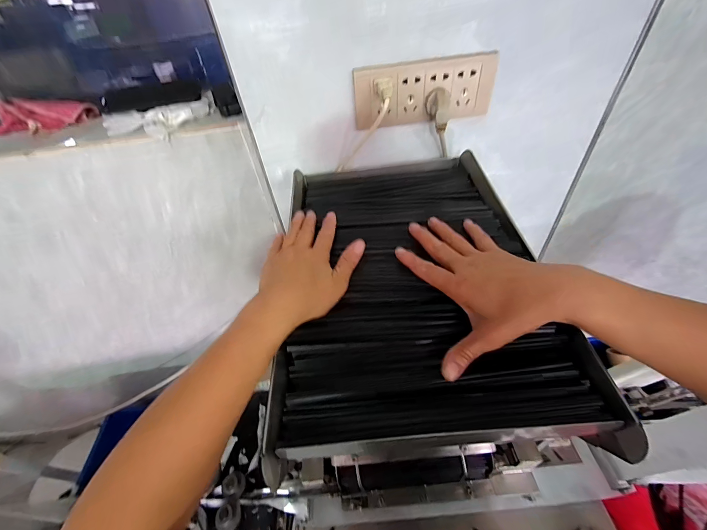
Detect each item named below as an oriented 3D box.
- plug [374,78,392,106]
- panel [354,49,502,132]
[{"bbox_3d":[0.042,-0.225,0.396,0.023,0.016,0.043,-9,63,-2],"label":"plug"},{"bbox_3d":[0.098,-0.241,0.425,0.190,0.079,0.013,-9,45,-1],"label":"panel"}]

